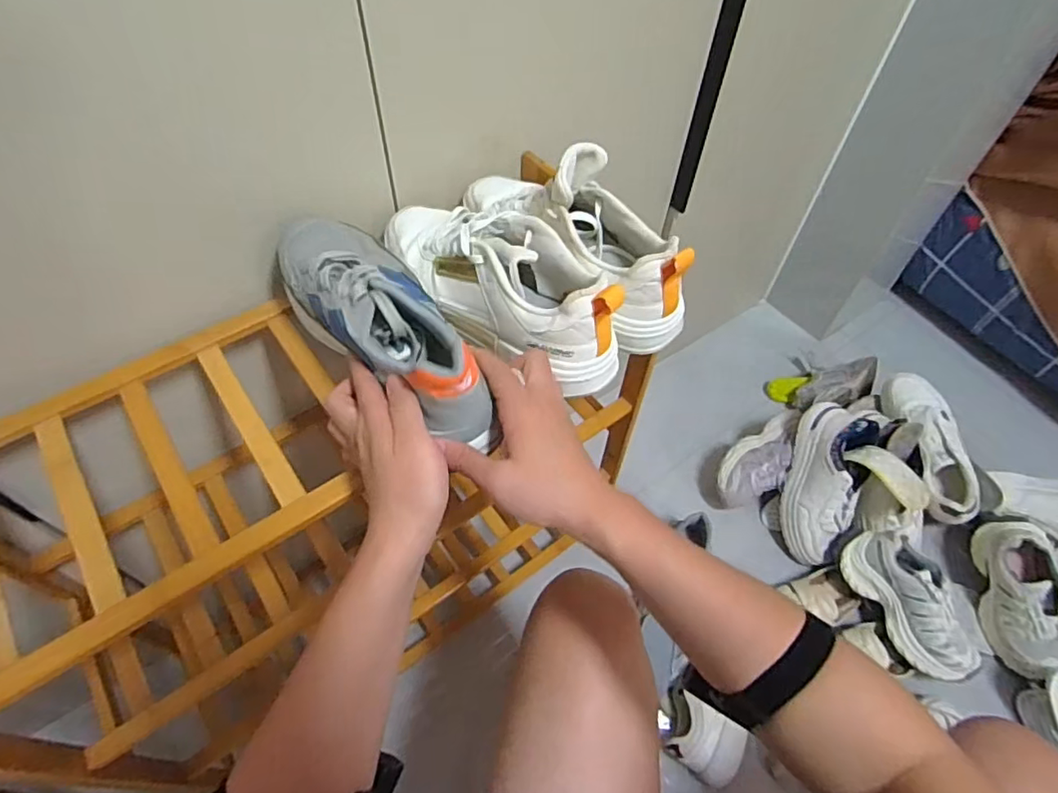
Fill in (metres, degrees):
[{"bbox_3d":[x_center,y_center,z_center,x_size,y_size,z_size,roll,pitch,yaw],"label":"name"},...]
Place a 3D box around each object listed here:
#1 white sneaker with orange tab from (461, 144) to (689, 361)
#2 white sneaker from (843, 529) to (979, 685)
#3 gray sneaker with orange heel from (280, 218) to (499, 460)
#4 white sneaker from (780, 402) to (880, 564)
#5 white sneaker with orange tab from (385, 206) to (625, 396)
[{"bbox_3d":[0.047,-0.168,0.569,0.101,0.118,0.261,-25,59,-19],"label":"white sneaker with orange tab"},{"bbox_3d":[0.648,0.344,0.980,0.112,0.095,0.249,-25,75,-19],"label":"white sneaker"},{"bbox_3d":[-0.127,-0.077,0.487,0.093,0.091,0.278,-32,61,-23],"label":"gray sneaker with orange heel"},{"bbox_3d":[0.547,0.165,1.076,0.121,0.291,0.101,10,10,5],"label":"white sneaker"},{"bbox_3d":[-0.032,-0.118,0.544,0.107,0.096,0.275,-32,61,-23],"label":"white sneaker with orange tab"}]

